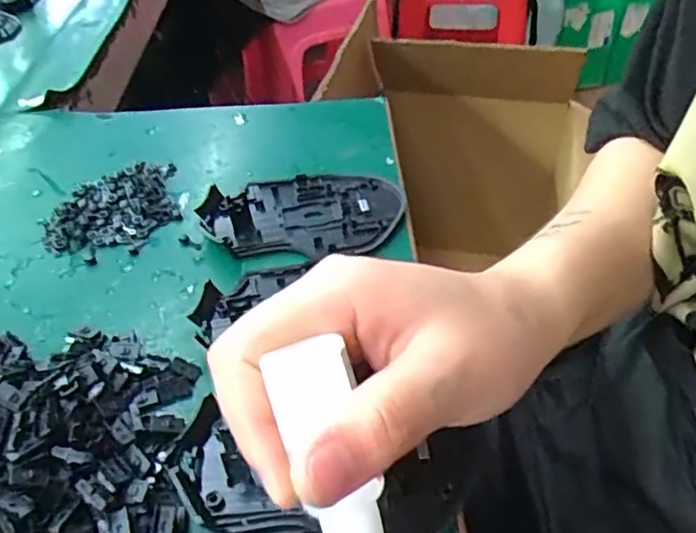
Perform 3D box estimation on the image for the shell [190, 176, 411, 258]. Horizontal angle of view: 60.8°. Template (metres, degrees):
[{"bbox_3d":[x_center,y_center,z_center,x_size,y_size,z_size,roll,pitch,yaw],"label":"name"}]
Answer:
[{"bbox_3d":[-0.026,-0.034,0.348,0.113,0.009,0.069,-2,44,3],"label":"shell"}]

